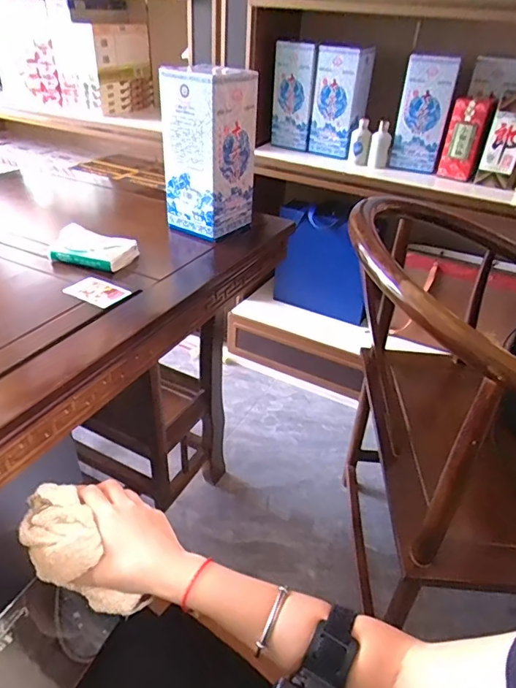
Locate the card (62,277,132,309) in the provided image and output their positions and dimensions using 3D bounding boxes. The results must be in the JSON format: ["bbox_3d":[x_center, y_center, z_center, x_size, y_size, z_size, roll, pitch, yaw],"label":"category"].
[{"bbox_3d":[-0.248,-0.079,0.717,0.097,0.006,0.059,20,41,25],"label":"card"}]

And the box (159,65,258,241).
[{"bbox_3d":[-0.089,-0.358,0.879,0.117,0.277,0.124,30,43,33],"label":"box"}]

